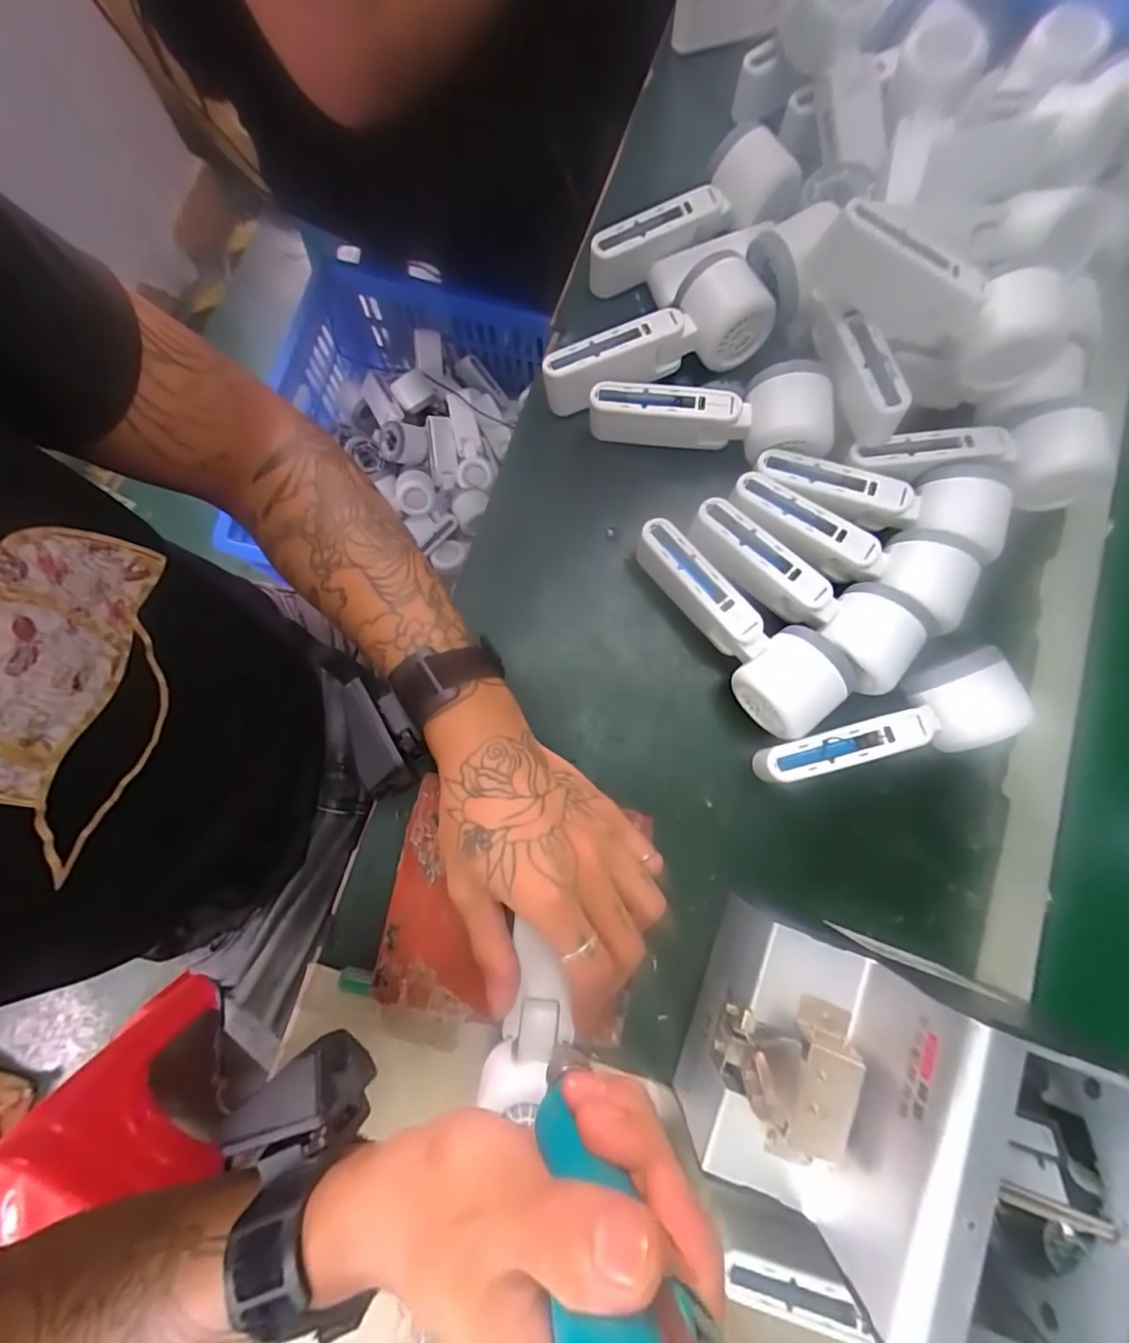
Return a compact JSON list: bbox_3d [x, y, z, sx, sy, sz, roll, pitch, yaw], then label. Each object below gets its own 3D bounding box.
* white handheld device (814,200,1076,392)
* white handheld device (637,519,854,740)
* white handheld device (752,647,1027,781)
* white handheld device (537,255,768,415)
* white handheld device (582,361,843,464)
[{"bbox_3d":[0.238,-0.230,0.340,0.192,0.061,0.064,10,79,-16],"label":"white handheld device"},{"bbox_3d":[0.110,-0.033,0.363,0.057,0.054,0.161,-41,83,-8],"label":"white handheld device"},{"bbox_3d":[0.199,0.036,0.349,0.149,0.061,0.055,-17,81,-4],"label":"white handheld device"},{"bbox_3d":[0.060,-0.234,0.389,0.158,0.067,0.052,-15,80,-4],"label":"white handheld device"},{"bbox_3d":[0.098,-0.174,0.378,0.157,0.054,0.057,0,80,-2],"label":"white handheld device"}]

